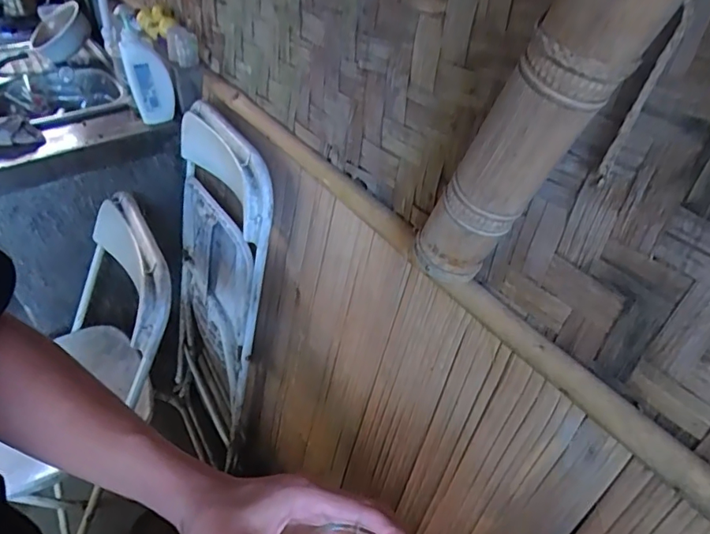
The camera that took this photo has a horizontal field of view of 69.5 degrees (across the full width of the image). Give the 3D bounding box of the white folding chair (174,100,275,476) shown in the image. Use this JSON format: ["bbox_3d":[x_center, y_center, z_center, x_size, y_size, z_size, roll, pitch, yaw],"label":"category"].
[{"bbox_3d":[-0.329,0.017,1.206,0.080,0.716,0.457,-10,40,-32],"label":"white folding chair"}]

